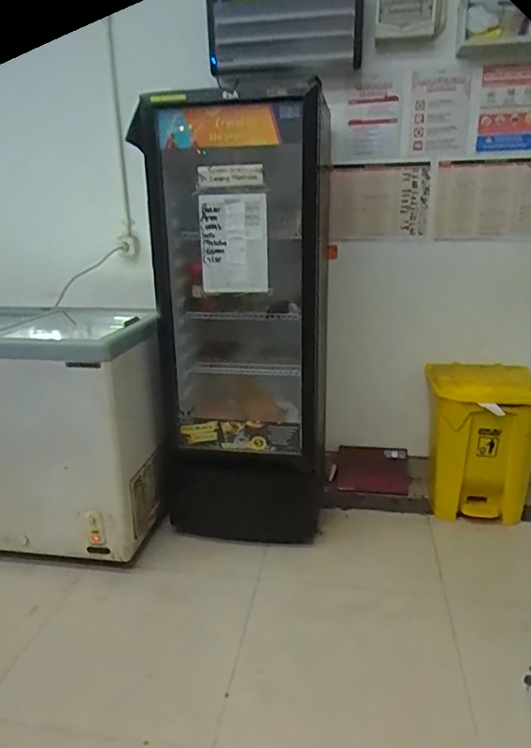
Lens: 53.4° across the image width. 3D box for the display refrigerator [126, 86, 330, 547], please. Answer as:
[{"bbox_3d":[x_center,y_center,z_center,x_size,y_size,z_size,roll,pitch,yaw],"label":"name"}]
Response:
[{"bbox_3d":[-0.086,-0.120,1.925,0.578,1.488,0.641,1,17,7],"label":"display refrigerator"}]

